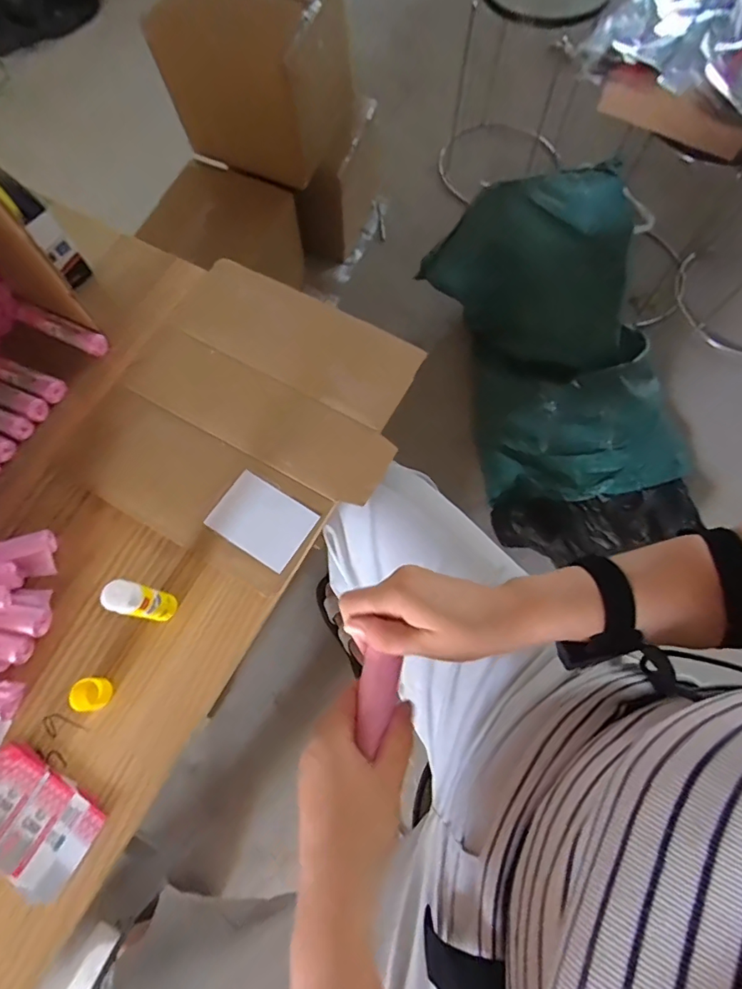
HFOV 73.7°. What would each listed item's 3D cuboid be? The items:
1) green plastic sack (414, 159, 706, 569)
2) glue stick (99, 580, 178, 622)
[{"bbox_3d":[0.411,-0.258,1.090,0.440,0.216,0.784,-15,91,-5],"label":"green plastic sack"},{"bbox_3d":[-0.224,0.105,0.488,0.027,0.102,0.029,13,72,5],"label":"glue stick"}]

